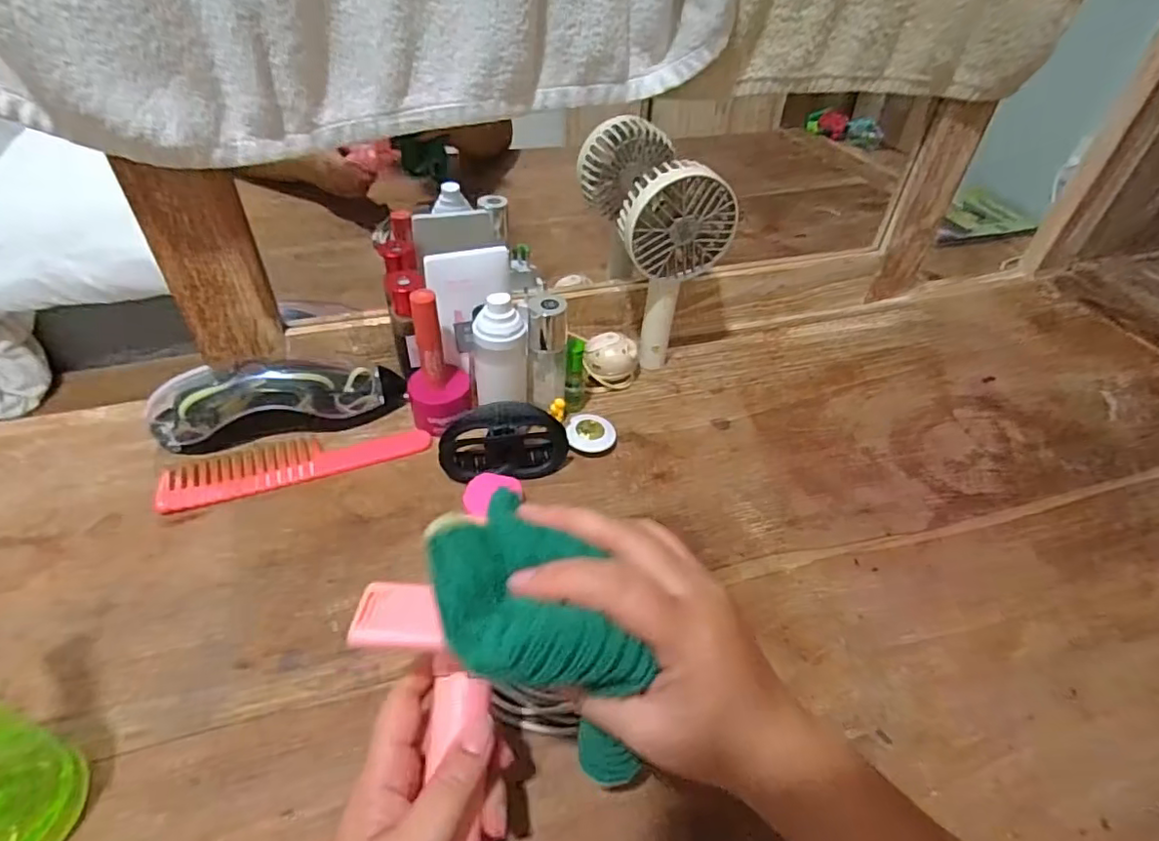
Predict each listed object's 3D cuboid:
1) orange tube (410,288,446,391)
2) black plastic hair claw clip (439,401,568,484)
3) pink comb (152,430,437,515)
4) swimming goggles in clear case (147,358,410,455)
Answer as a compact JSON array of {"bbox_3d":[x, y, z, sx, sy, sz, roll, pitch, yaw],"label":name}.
[{"bbox_3d":[-0.120,-0.058,0.478,0.019,0.095,0.017,-6,44,-11],"label":"orange tube"},{"bbox_3d":[-0.061,0.019,0.481,0.100,0.047,0.044,-6,44,-10],"label":"black plastic hair claw clip"},{"bbox_3d":[-0.226,0.030,0.484,0.198,0.008,0.049,-14,46,-18],"label":"pink comb"},{"bbox_3d":[-0.252,-0.023,0.503,0.191,0.056,0.071,-16,47,-20],"label":"swimming goggles in clear case"}]

